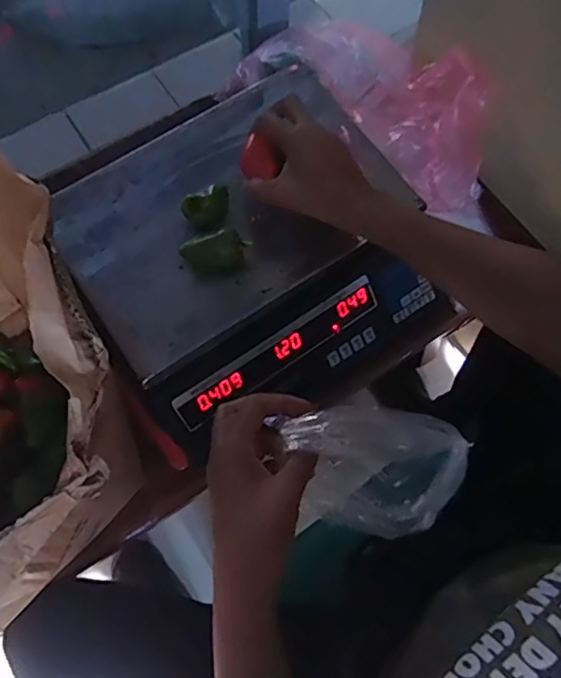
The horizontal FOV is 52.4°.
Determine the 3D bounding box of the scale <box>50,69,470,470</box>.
[{"bbox_3d":[-0.027,-0.091,0.607,0.341,0.132,0.319,-31,74,-11],"label":"scale"}]

